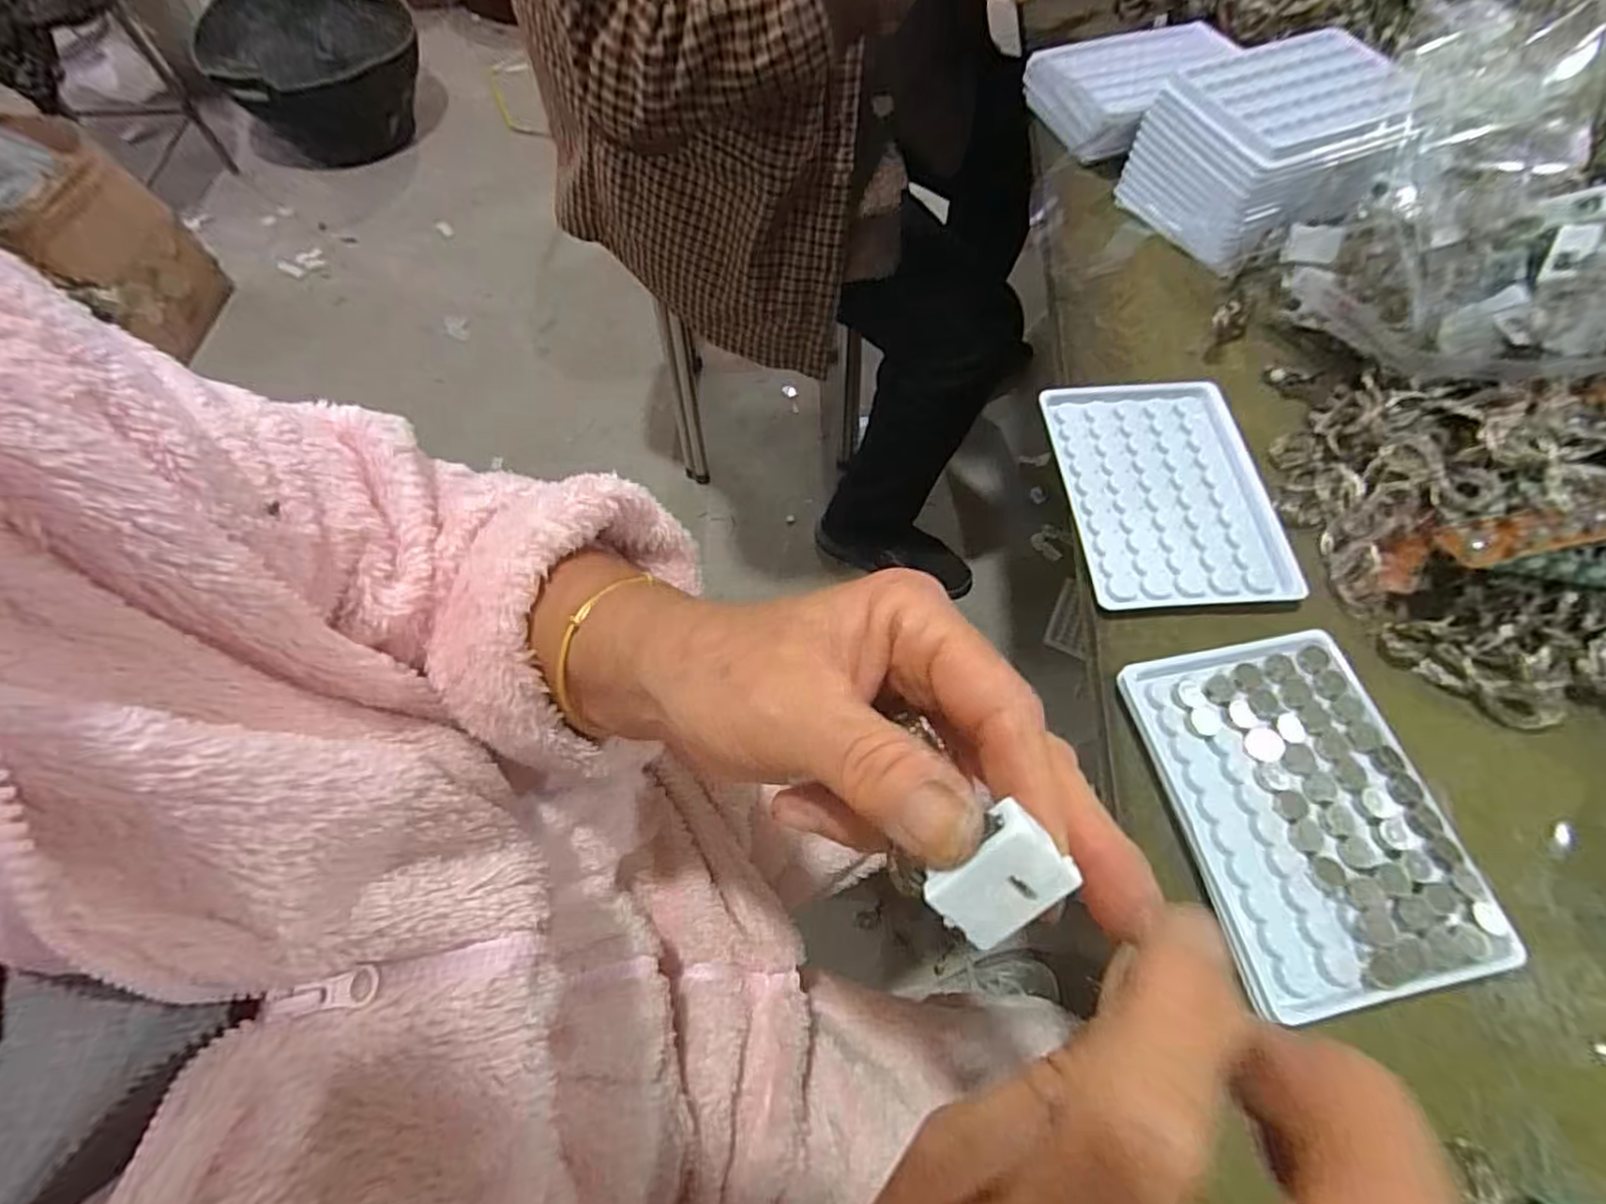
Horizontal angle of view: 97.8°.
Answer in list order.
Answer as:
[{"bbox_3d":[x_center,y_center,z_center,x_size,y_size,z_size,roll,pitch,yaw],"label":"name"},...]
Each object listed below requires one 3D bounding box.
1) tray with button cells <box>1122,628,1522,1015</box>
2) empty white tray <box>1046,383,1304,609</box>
[{"bbox_3d":[0.190,0.079,0.271,0.091,0.019,0.129,-10,63,-5],"label":"tray with button cells"},{"bbox_3d":[0.178,-0.055,0.344,0.094,0.007,0.127,-3,63,-1],"label":"empty white tray"}]

